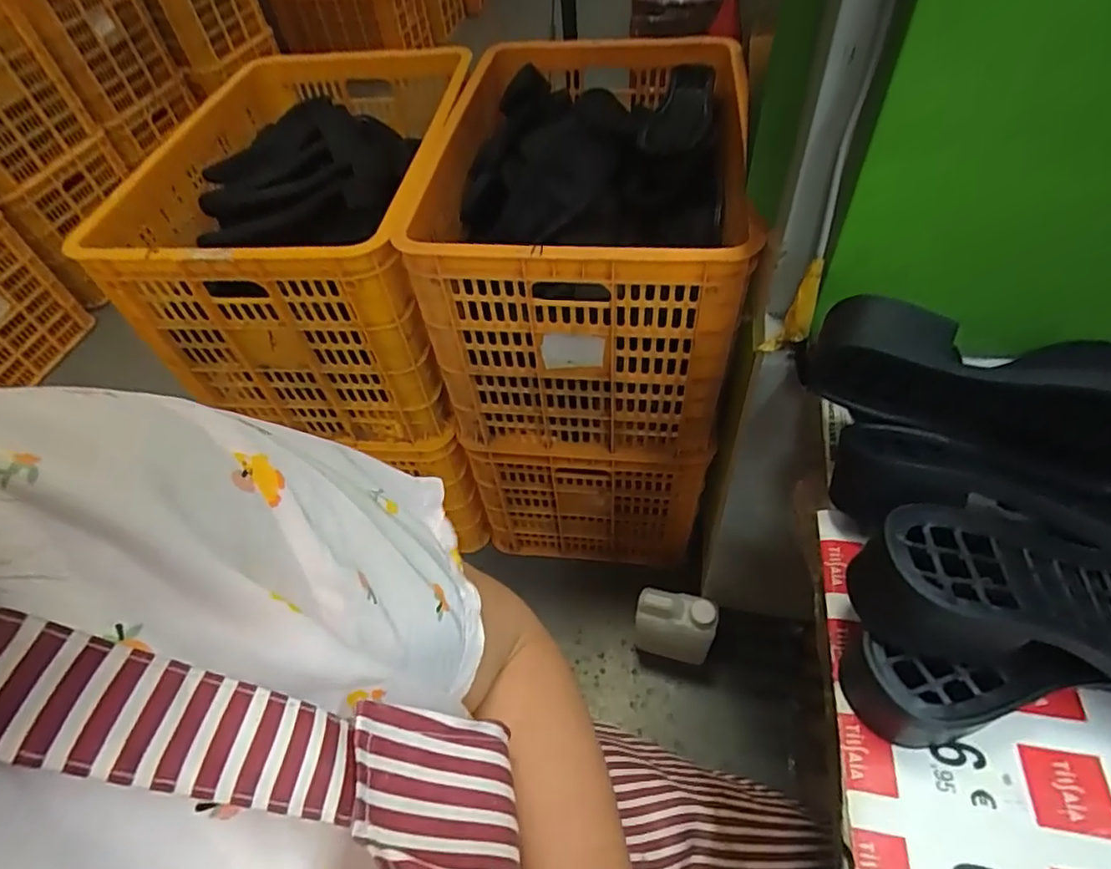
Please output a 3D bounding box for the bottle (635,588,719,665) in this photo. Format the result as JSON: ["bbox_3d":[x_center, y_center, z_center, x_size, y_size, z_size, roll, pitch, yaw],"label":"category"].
[{"bbox_3d":[0.205,0.341,1.030,0.129,0.213,0.059,13,54,16],"label":"bottle"}]

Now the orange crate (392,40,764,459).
[{"bbox_3d":[0.047,-0.327,0.988,0.457,0.378,0.621,5,52,9],"label":"orange crate"}]

